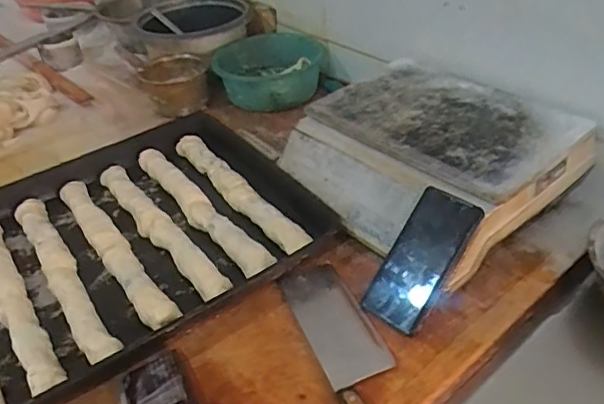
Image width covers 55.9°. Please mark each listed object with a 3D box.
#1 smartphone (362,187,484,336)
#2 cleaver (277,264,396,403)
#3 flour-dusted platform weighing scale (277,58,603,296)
[{"bbox_3d":[0.135,0.065,0.647,0.070,0.011,0.162,30,86,24],"label":"smartphone"},{"bbox_3d":[0.056,0.159,0.596,0.073,0.025,0.299,-17,42,-13],"label":"cleaver"},{"bbox_3d":[0.165,-0.062,0.789,0.305,0.110,0.333,-31,45,-28],"label":"flour-dusted platform weighing scale"}]

